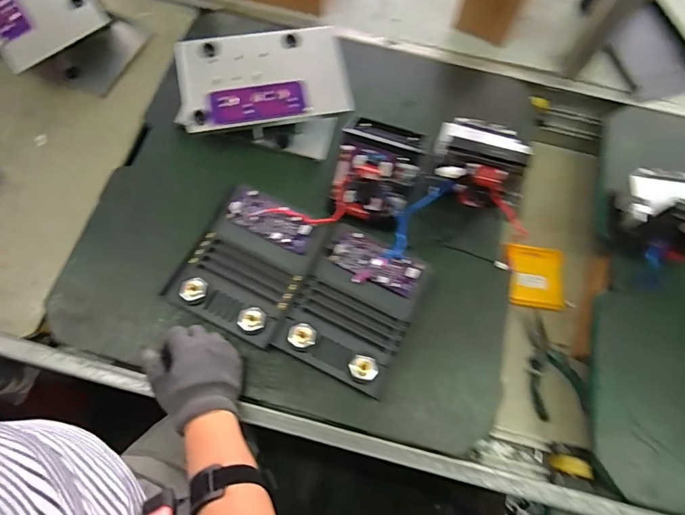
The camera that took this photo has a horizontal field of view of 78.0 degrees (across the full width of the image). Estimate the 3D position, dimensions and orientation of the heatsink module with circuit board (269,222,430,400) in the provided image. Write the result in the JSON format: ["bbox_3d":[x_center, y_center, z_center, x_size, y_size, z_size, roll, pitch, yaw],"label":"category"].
[{"bbox_3d":[0.013,0.063,0.538,0.143,0.038,0.174,25,71,7],"label":"heatsink module with circuit board"}]

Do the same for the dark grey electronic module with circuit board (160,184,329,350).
[{"bbox_3d":[-0.124,0.007,0.554,0.147,0.047,0.173,25,71,7],"label":"dark grey electronic module with circuit board"}]

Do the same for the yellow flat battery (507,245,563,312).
[{"bbox_3d":[0.305,0.032,0.673,0.086,0.017,0.101,7,69,1],"label":"yellow flat battery"}]

